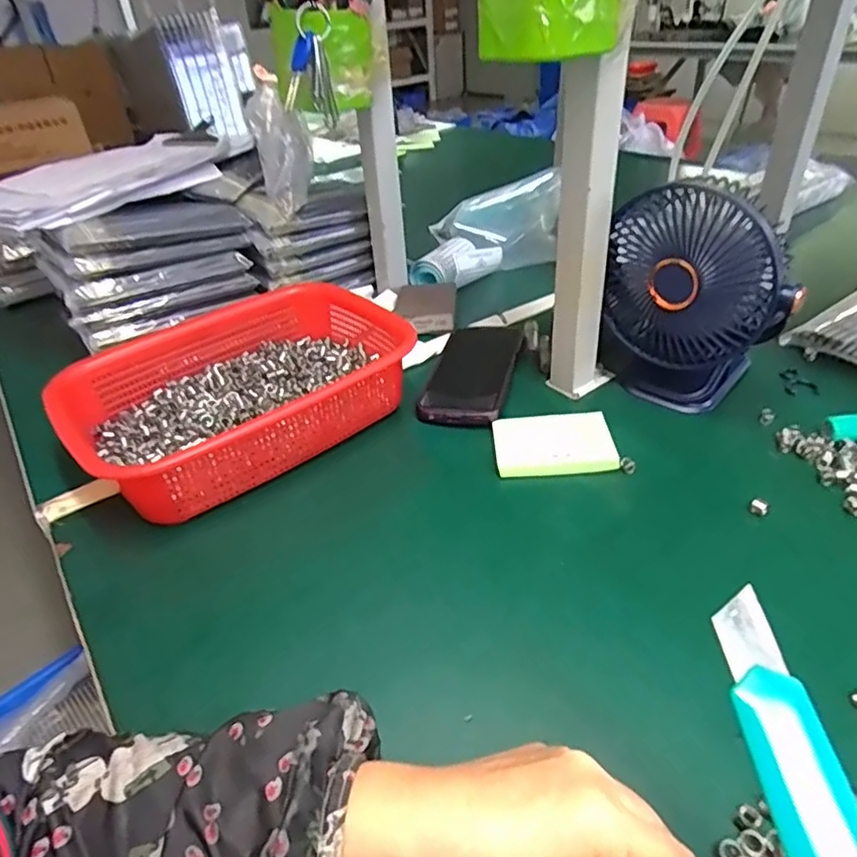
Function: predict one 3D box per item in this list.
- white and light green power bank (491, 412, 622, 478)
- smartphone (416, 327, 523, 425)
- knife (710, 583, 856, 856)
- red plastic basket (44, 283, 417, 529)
[{"bbox_3d":[0.104,0.014,0.503,0.095,0.018,0.064,-4,36,1],"label":"white and light green power bank"},{"bbox_3d":[0.047,-0.059,0.605,0.076,0.018,0.178,7,38,15],"label":"smartphone"},{"bbox_3d":[0.118,0.122,0.177,0.023,0.008,0.144,-5,52,-1],"label":"knife"},{"bbox_3d":[-0.156,-0.038,0.551,0.285,0.079,0.210,-29,43,-30],"label":"red plastic basket"}]

